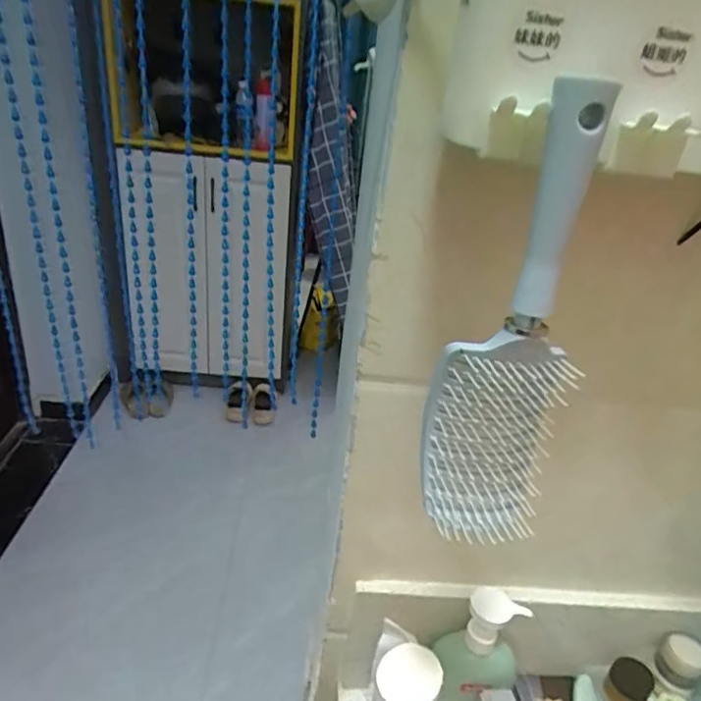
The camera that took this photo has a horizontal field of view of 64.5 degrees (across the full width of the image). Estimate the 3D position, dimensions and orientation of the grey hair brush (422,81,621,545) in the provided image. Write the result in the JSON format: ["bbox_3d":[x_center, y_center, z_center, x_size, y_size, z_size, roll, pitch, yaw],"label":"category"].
[{"bbox_3d":[0.088,-0.006,0.295,0.071,0.240,0.043,16,29,16],"label":"grey hair brush"}]

